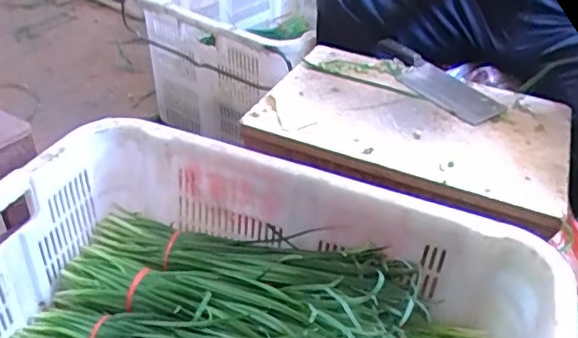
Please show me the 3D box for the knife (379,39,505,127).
[{"bbox_3d":[0.245,-0.160,1.011,0.086,0.020,0.284,-17,41,-28],"label":"knife"}]

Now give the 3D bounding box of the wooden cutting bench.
[{"bbox_3d":[0.199,-0.076,0.916,0.462,0.030,0.325,18,38,18],"label":"wooden cutting bench"}]

